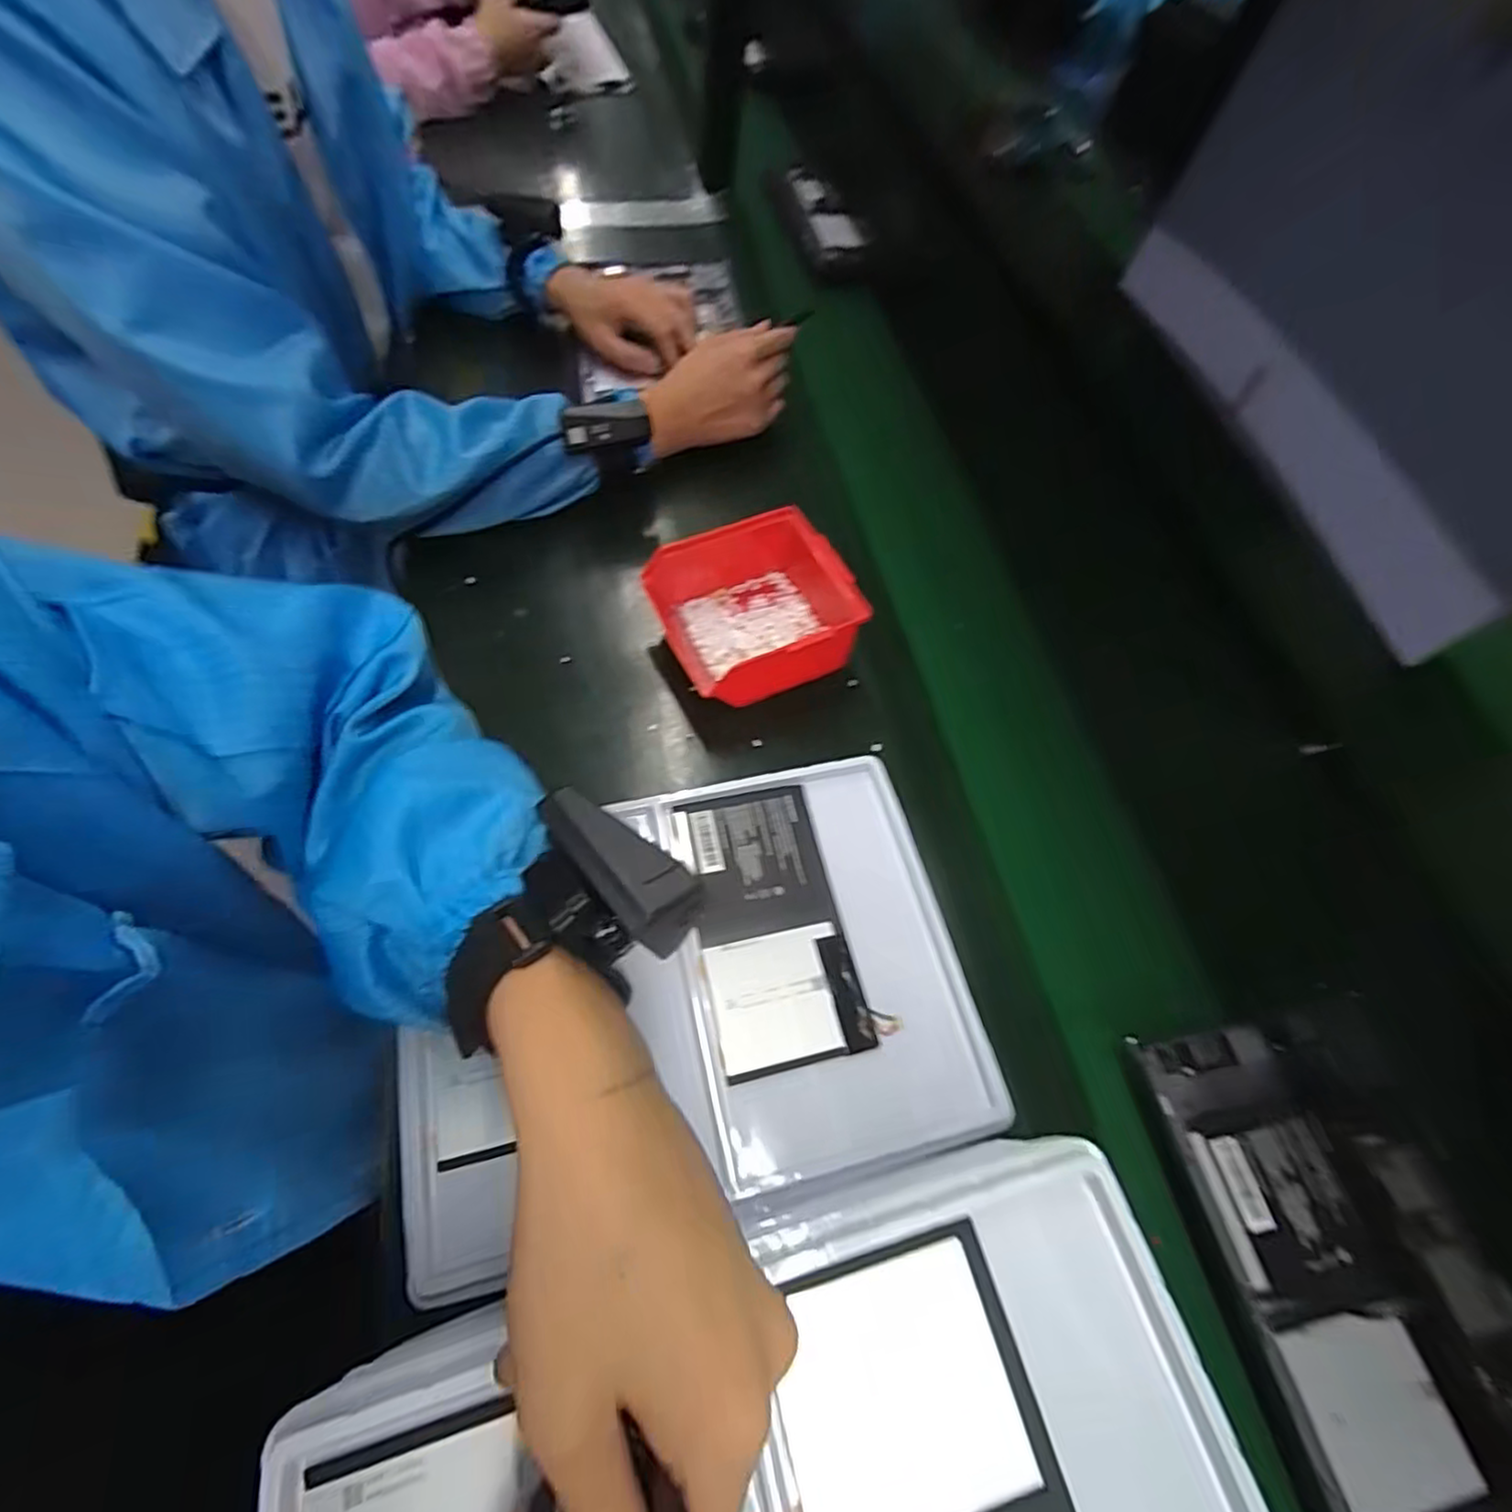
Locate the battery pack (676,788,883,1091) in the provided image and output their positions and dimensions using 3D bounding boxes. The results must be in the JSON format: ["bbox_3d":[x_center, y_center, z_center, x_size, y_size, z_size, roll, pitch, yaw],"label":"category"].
[{"bbox_3d":[0.008,0.104,0.444,0.090,0.010,0.173,-9,63,-12],"label":"battery pack"}]

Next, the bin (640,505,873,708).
[{"bbox_3d":[0.004,-0.111,0.533,0.148,0.061,0.128,-19,65,-15],"label":"bin"}]

